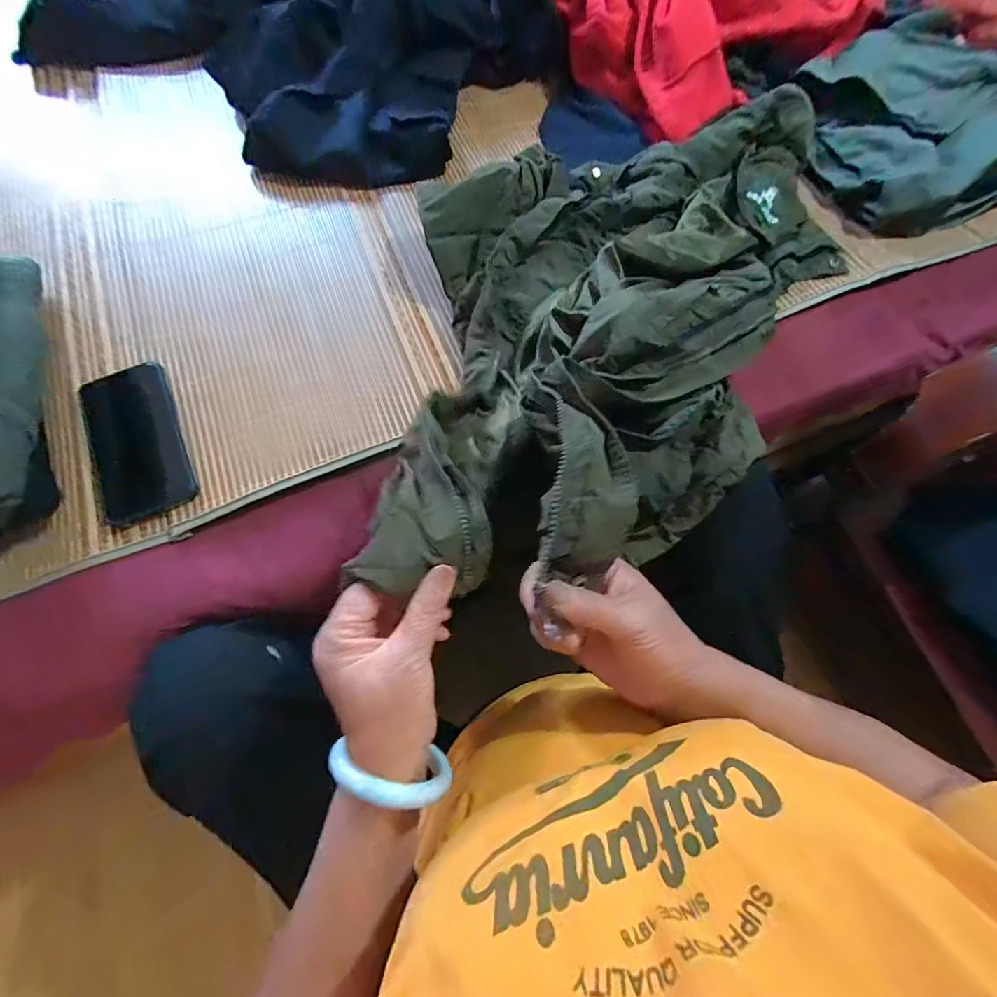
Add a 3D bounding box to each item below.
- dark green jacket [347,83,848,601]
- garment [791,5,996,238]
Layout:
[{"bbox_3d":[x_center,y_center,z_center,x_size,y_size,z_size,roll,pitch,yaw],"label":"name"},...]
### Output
[{"bbox_3d":[0.115,-0.188,0.423,0.599,0.121,0.398,-32,74,-12],"label":"dark green jacket"},{"bbox_3d":[0.559,-0.508,0.608,0.288,0.071,0.304,-15,71,-7],"label":"garment"}]

